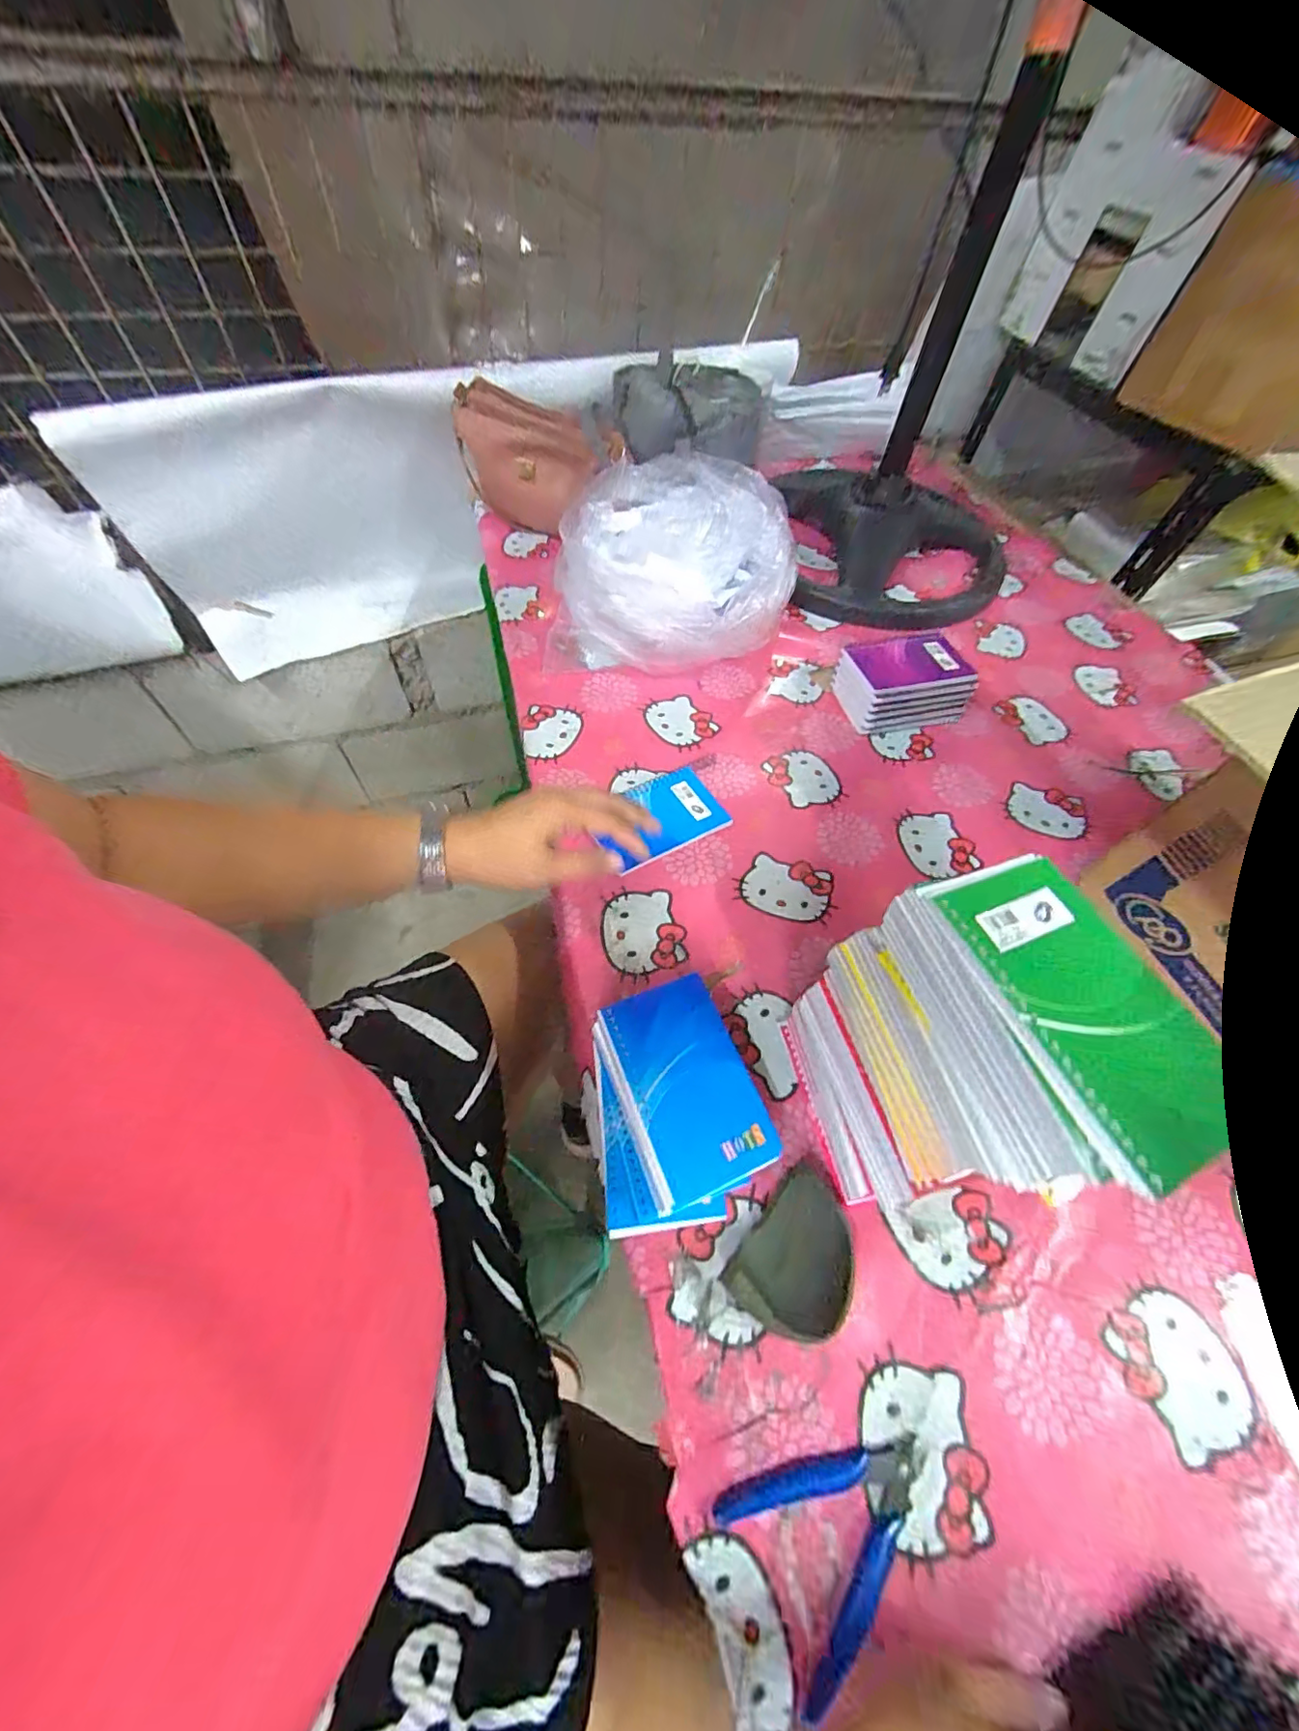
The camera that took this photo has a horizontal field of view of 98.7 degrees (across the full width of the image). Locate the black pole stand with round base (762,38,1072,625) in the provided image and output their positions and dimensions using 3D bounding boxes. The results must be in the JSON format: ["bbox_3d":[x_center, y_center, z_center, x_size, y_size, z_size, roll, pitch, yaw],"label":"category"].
[{"bbox_3d":[0.355,-0.583,0.680,0.366,0.430,0.351,18,58,9],"label":"black pole stand with round base"}]

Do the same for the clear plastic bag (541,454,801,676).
[{"bbox_3d":[0.028,-0.360,0.686,0.291,0.147,0.250,7,57,1],"label":"clear plastic bag"}]

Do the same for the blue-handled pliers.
[{"bbox_3d":[0.104,0.374,0.300,0.117,0.006,0.081,-12,59,-11],"label":"blue-handled pliers"}]

